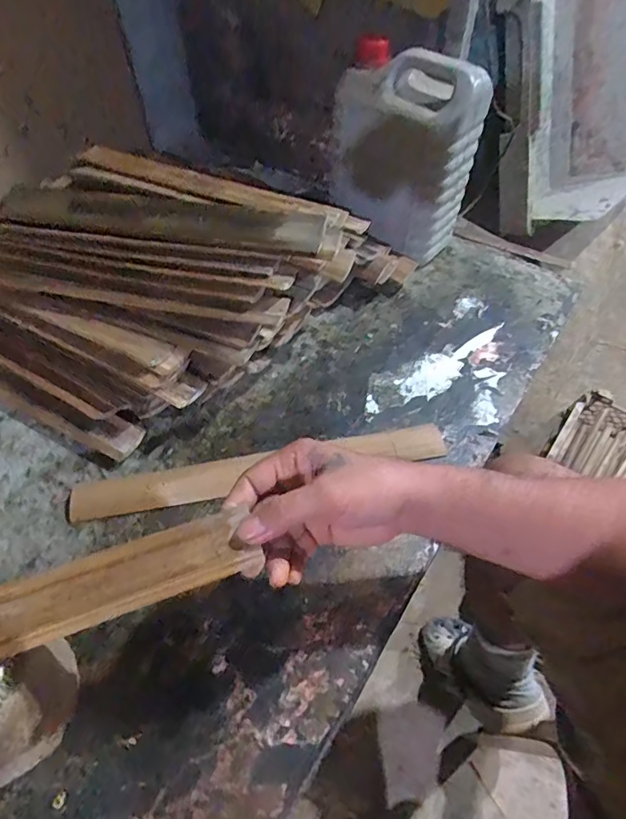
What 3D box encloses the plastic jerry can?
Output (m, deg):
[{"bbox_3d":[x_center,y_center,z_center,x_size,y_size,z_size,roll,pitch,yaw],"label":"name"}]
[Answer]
[{"bbox_3d":[0.114,-0.319,0.647,0.167,0.234,0.105,32,58,25],"label":"plastic jerry can"}]

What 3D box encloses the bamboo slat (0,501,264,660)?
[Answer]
[{"bbox_3d":[-0.195,0.125,0.282,0.324,0.010,0.045,-16,59,-14],"label":"bamboo slat"}]

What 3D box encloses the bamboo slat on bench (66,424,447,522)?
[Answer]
[{"bbox_3d":[-0.049,0.058,0.492,0.376,0.012,0.042,-9,50,-8],"label":"bamboo slat on bench"}]

